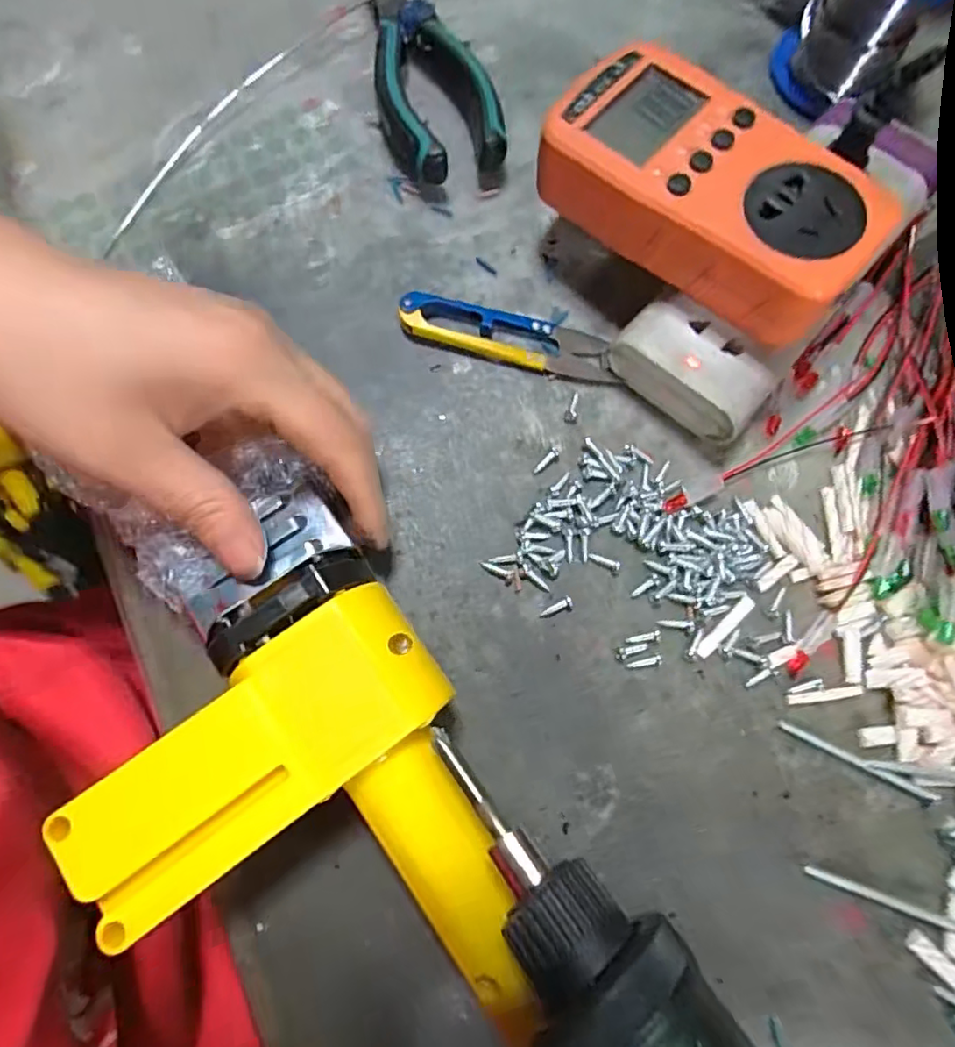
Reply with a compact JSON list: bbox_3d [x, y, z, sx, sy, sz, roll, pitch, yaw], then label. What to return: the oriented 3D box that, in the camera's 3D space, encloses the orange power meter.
[{"bbox_3d":[0.090,-0.129,0.224,0.126,0.033,0.066,37,78,8],"label":"orange power meter"}]

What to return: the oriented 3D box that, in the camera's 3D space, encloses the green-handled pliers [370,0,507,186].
[{"bbox_3d":[-0.024,-0.233,0.283,0.054,0.023,0.152,-9,76,-3],"label":"green-handled pliers"}]

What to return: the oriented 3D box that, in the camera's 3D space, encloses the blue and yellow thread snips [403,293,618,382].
[{"bbox_3d":[0.015,-0.085,0.256,0.097,0.012,0.024,14,76,3],"label":"blue and yellow thread snips"}]

